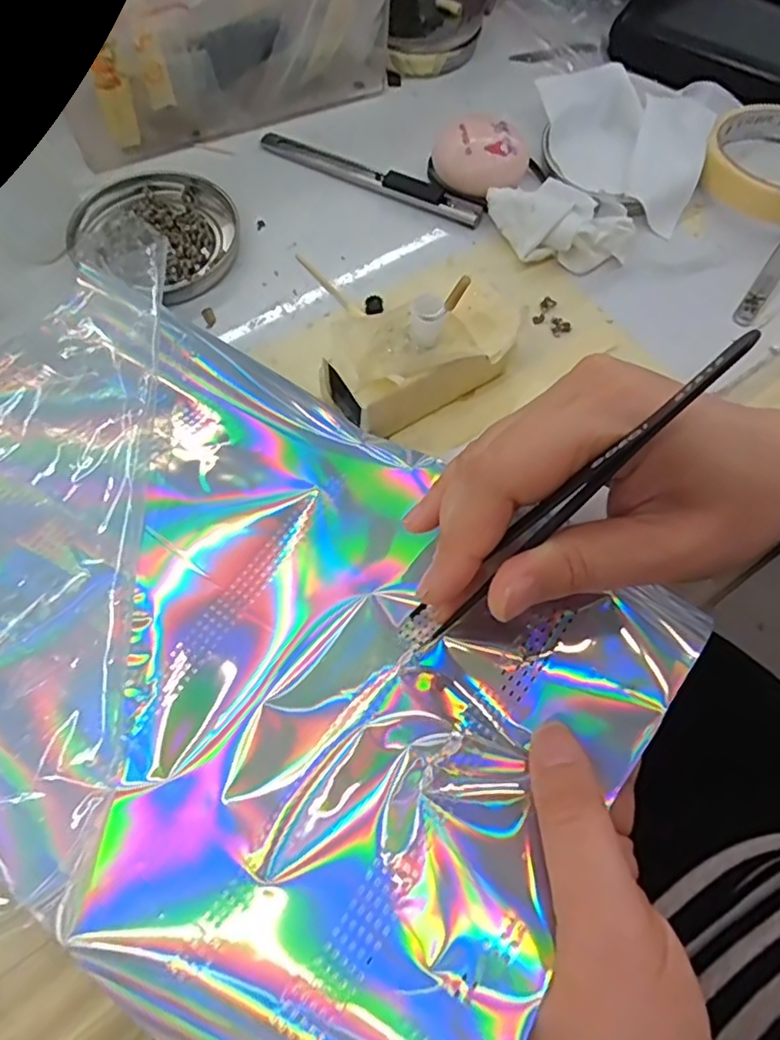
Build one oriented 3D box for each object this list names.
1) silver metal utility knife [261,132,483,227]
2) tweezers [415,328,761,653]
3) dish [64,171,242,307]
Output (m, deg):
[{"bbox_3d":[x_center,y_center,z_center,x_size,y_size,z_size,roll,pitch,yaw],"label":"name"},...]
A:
[{"bbox_3d":[-0.011,-0.181,0.321,0.126,0.008,0.015,25,67,9],"label":"silver metal utility knife"},{"bbox_3d":[0.046,0.001,0.173,0.007,0.132,0.005,-15,61,-51],"label":"tweezers"},{"bbox_3d":[-0.116,-0.144,0.301,0.082,0.007,0.071,25,67,9],"label":"dish"}]

